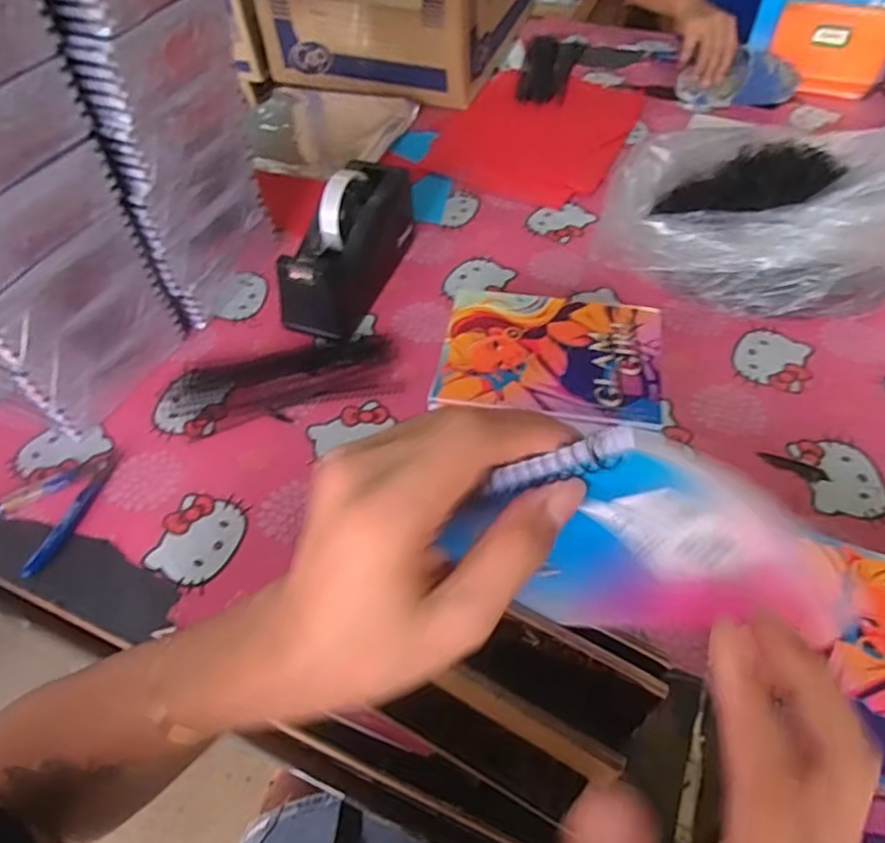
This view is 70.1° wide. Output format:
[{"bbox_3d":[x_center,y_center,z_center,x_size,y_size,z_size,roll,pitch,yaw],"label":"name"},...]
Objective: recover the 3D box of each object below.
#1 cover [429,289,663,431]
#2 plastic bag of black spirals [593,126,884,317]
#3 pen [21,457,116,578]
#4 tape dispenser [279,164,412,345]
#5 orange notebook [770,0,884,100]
[{"bbox_3d":[0.098,-0.062,0.574,0.193,0.006,0.148,8,52,9],"label":"cover"},{"bbox_3d":[0.327,-0.227,0.662,0.304,0.158,0.211,9,52,10],"label":"plastic bag of black spirals"},{"bbox_3d":[-0.311,0.079,0.531,0.016,0.011,0.114,11,52,11],"label":"pen"},{"bbox_3d":[-0.098,-0.192,0.673,0.073,0.113,0.210,15,53,14],"label":"tape dispenser"},{"bbox_3d":[0.577,-0.551,0.938,0.160,0.115,0.009,15,37,13],"label":"orange notebook"}]

